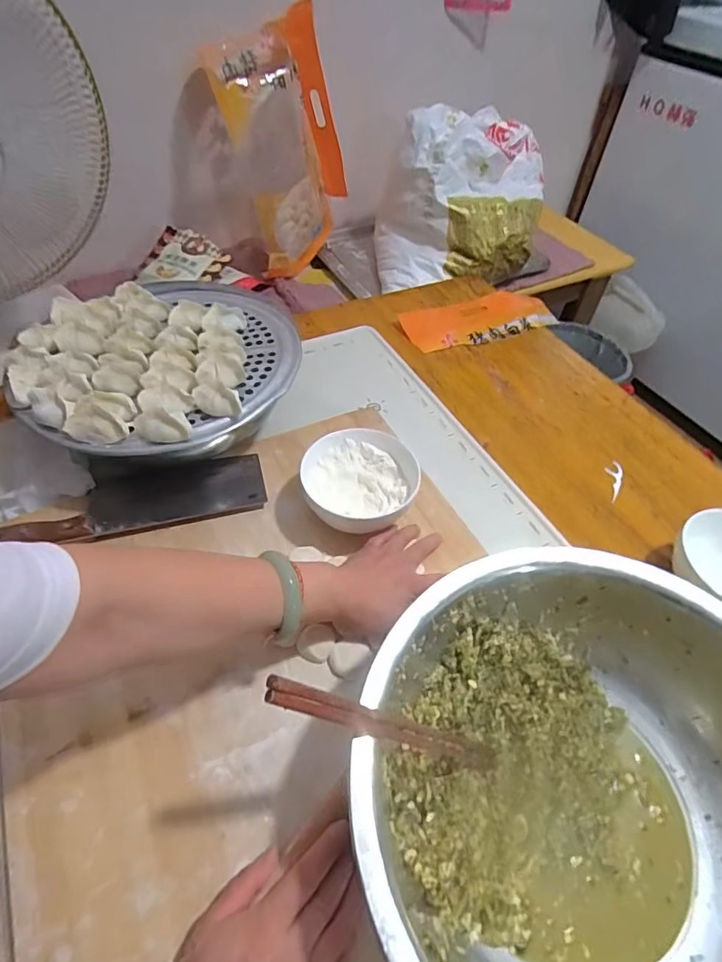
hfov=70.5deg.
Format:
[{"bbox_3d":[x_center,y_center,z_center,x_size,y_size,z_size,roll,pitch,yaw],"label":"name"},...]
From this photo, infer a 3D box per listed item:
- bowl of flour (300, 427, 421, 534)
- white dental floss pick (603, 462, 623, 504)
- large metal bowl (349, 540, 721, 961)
[{"bbox_3d":[-0.001,0.003,0.572,0.127,0.055,0.130,2,49,-2],"label":"bowl of flour"},{"bbox_3d":[0.329,-0.001,0.670,0.023,0.005,0.072,23,53,12],"label":"white dental floss pick"},{"bbox_3d":[0.162,0.225,0.365,0.326,0.121,0.331,3,52,-3],"label":"large metal bowl"}]

